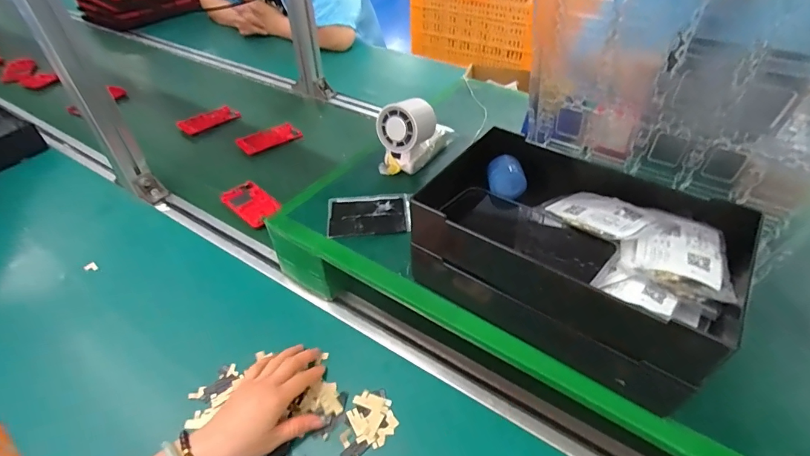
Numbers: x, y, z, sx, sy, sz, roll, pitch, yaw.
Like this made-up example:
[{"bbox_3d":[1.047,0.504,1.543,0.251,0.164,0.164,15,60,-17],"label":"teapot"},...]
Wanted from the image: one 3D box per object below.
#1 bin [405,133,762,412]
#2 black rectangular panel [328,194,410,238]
[{"bbox_3d":[0.157,0.015,0.397,0.256,0.093,0.171,24,48,25],"label":"bin"},{"bbox_3d":[-0.045,-0.016,0.526,0.101,0.009,0.067,-2,43,0],"label":"black rectangular panel"}]

